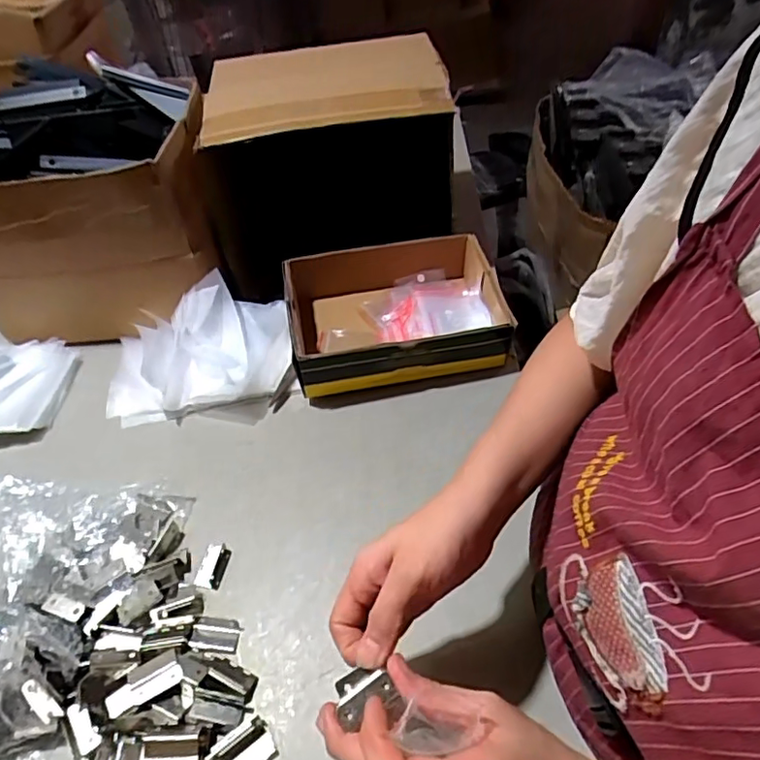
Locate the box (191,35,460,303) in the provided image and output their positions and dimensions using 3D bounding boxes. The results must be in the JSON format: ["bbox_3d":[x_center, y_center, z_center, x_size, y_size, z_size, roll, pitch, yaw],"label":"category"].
[{"bbox_3d":[-0.072,-0.290,0.805,0.314,0.262,0.231,-7,49,1],"label":"box"}]

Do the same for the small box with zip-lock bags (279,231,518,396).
[{"bbox_3d":[0.019,-0.081,0.707,0.250,0.093,0.171,-10,49,-2],"label":"small box with zip-lock bags"}]

